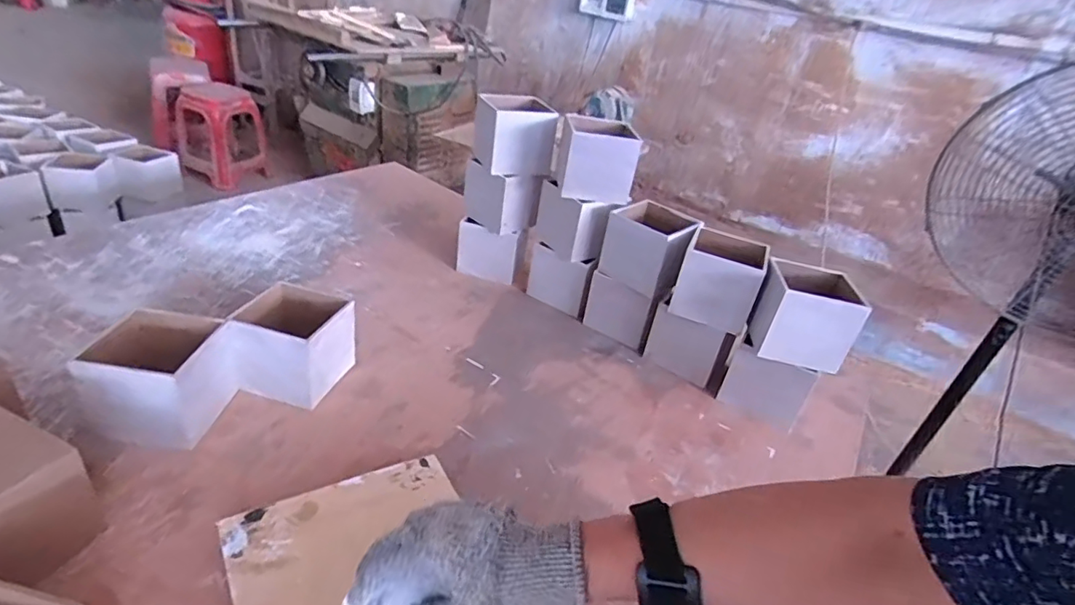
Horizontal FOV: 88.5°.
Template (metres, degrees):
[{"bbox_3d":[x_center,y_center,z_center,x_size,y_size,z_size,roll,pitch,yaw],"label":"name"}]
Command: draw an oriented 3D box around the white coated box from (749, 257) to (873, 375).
[{"bbox_3d":[0.381,0.017,0.788,0.121,0.108,0.104,12,30,6],"label":"white coated box"}]

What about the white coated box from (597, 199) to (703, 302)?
[{"bbox_3d":[0.190,-0.086,0.904,0.104,0.110,0.136,-21,41,-40],"label":"white coated box"}]

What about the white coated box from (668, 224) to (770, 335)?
[{"bbox_3d":[0.281,-0.039,0.852,0.112,0.107,0.121,18,32,16],"label":"white coated box"}]

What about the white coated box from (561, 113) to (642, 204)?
[{"bbox_3d":[0.101,-0.237,0.917,0.112,0.108,0.096,6,30,-5],"label":"white coated box"}]

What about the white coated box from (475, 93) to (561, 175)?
[{"bbox_3d":[-0.041,-0.293,0.973,0.112,0.110,0.121,-5,33,-22],"label":"white coated box"}]

